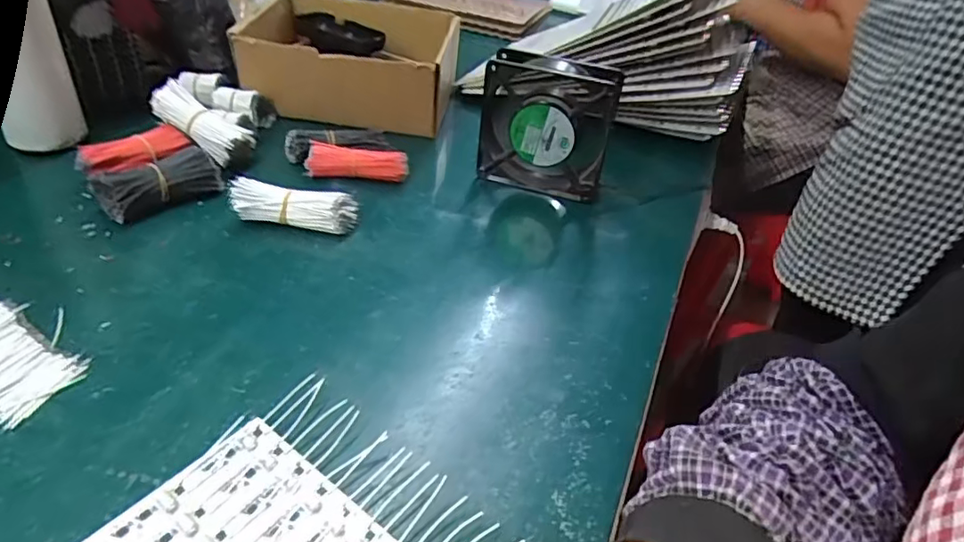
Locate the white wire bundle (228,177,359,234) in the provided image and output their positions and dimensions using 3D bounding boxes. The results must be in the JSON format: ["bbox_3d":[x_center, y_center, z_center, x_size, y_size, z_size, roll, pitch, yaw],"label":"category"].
[{"bbox_3d":[-0.158,-0.056,0.489,0.101,0.033,0.032,7,37,1],"label":"white wire bundle"}]

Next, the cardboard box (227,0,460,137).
[{"bbox_3d":[-0.150,-0.256,0.687,0.230,0.087,0.186,7,37,1],"label":"cardboard box"}]

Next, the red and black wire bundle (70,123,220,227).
[{"bbox_3d":[-0.292,-0.088,0.506,0.099,0.037,0.091,-27,49,-37],"label":"red and black wire bundle"}]

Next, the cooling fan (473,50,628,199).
[{"bbox_3d":[0.058,-0.136,0.548,0.124,0.127,0.038,15,38,11],"label":"cooling fan"}]

